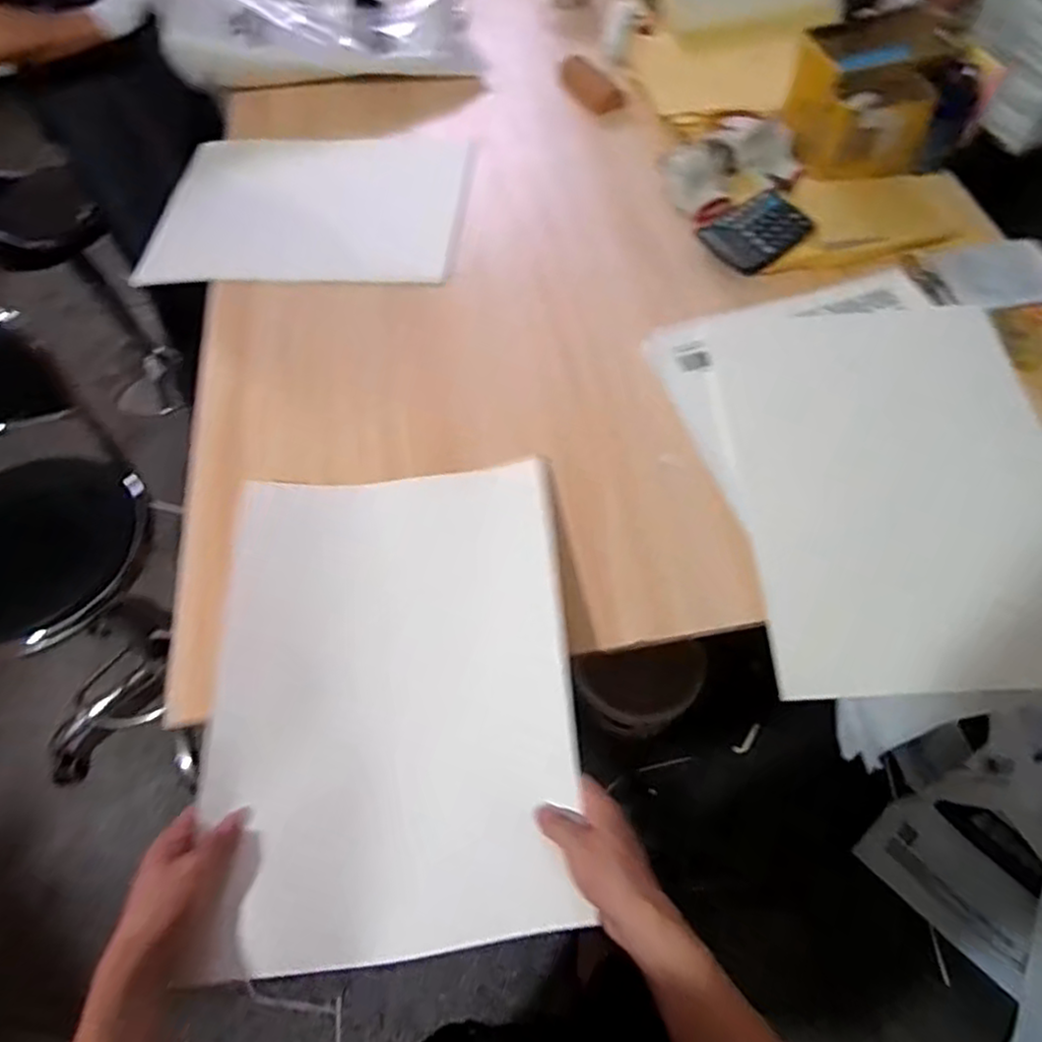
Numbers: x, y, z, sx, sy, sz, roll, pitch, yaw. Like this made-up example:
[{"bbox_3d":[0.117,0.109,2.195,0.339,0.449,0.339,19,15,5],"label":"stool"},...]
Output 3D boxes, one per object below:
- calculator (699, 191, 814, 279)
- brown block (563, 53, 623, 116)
[{"bbox_3d":[0.358,-0.435,1.043,0.151,0.019,0.115,-30,64,-12],"label":"calculator"},{"bbox_3d":[0.126,-0.805,1.284,0.063,0.033,0.166,-23,63,-8],"label":"brown block"}]

